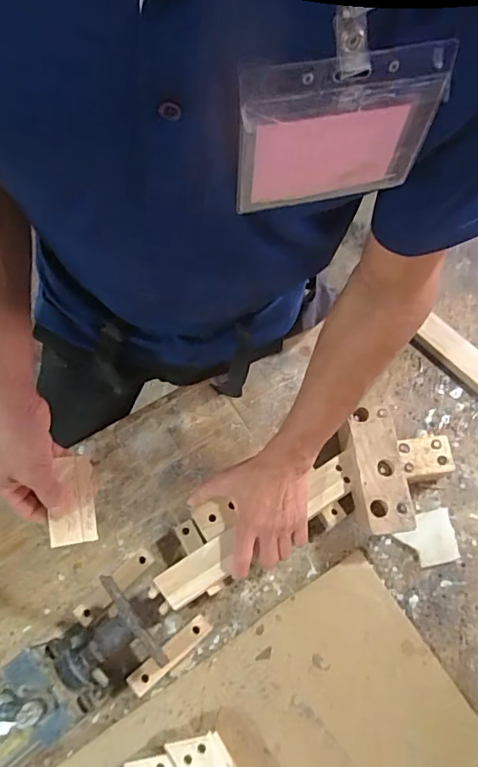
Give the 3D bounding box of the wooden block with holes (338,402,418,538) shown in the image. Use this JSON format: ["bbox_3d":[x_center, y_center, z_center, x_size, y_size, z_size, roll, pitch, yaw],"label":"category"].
[{"bbox_3d":[0.171,0.108,0.657,0.067,0.034,0.156,-8,69,-3],"label":"wooden block with holes"}]

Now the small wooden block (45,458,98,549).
[{"bbox_3d":[-0.170,0.118,0.529,0.046,0.010,0.087,4,72,-32],"label":"small wooden block"}]

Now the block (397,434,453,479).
[{"bbox_3d":[0.243,0.093,0.677,0.071,0.019,0.052,-8,69,-3],"label":"block"}]

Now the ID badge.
[{"bbox_3d":[0.047,-0.123,0.261,0.096,0.085,0.007,-10,69,-4],"label":"ID badge"}]

